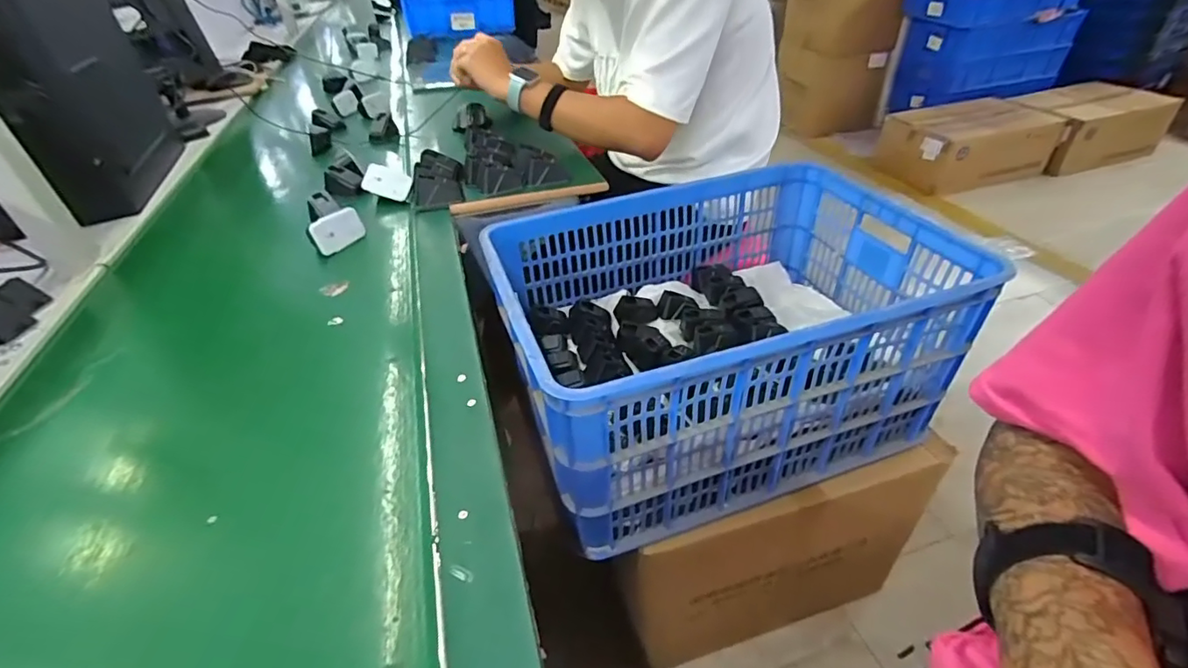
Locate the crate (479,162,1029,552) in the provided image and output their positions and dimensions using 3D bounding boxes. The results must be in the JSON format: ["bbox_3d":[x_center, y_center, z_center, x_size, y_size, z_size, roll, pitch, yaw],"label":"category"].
[{"bbox_3d":[0.172,-0.003,0.800,0.571,0.301,0.413,-15,39,-12],"label":"crate"}]

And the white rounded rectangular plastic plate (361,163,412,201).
[{"bbox_3d":[-0.317,-0.232,0.816,0.070,0.044,0.011,18,9,-12],"label":"white rounded rectangular plastic plate"}]

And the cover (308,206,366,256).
[{"bbox_3d":[-0.343,-0.139,0.712,0.008,0.046,0.068,6,38,47],"label":"cover"}]

